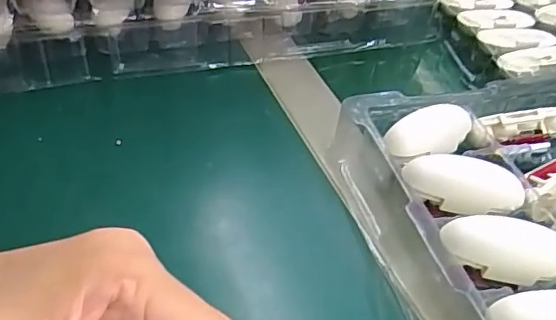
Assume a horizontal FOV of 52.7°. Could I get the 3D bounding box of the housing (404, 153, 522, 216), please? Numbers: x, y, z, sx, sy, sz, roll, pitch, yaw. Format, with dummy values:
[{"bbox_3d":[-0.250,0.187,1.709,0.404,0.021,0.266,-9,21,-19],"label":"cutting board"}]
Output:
[{"bbox_3d":[0.098,0.014,0.297,0.062,0.022,0.022,6,43,-1],"label":"housing"}]

